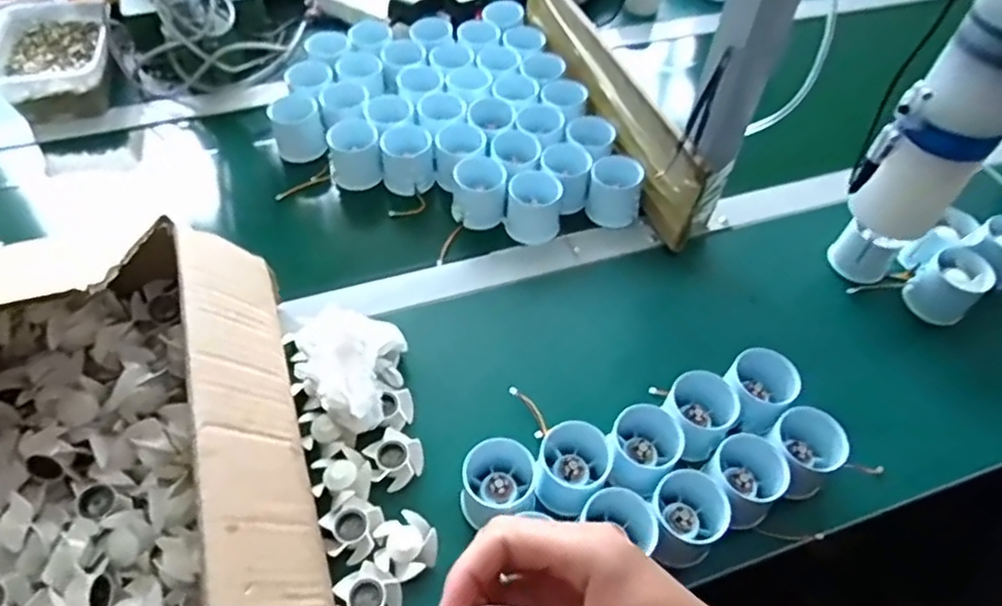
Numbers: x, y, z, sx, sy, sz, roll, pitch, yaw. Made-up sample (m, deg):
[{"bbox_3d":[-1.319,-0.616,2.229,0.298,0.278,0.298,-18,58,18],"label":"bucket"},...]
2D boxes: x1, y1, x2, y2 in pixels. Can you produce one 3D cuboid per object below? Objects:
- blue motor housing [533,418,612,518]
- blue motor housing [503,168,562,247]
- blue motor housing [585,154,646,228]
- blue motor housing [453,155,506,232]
[{"bbox_3d":[0.052,0.119,0.486,0.058,0.047,0.058,-36,62,-27],"label":"blue motor housing"},{"bbox_3d":[0.033,-0.094,0.644,0.052,0.046,0.053,7,52,2],"label":"blue motor housing"},{"bbox_3d":[0.115,-0.113,0.660,0.053,0.051,0.052,12,52,6],"label":"blue motor housing"},{"bbox_3d":[-0.022,-0.114,0.663,0.051,0.048,0.058,1,52,-3],"label":"blue motor housing"}]

